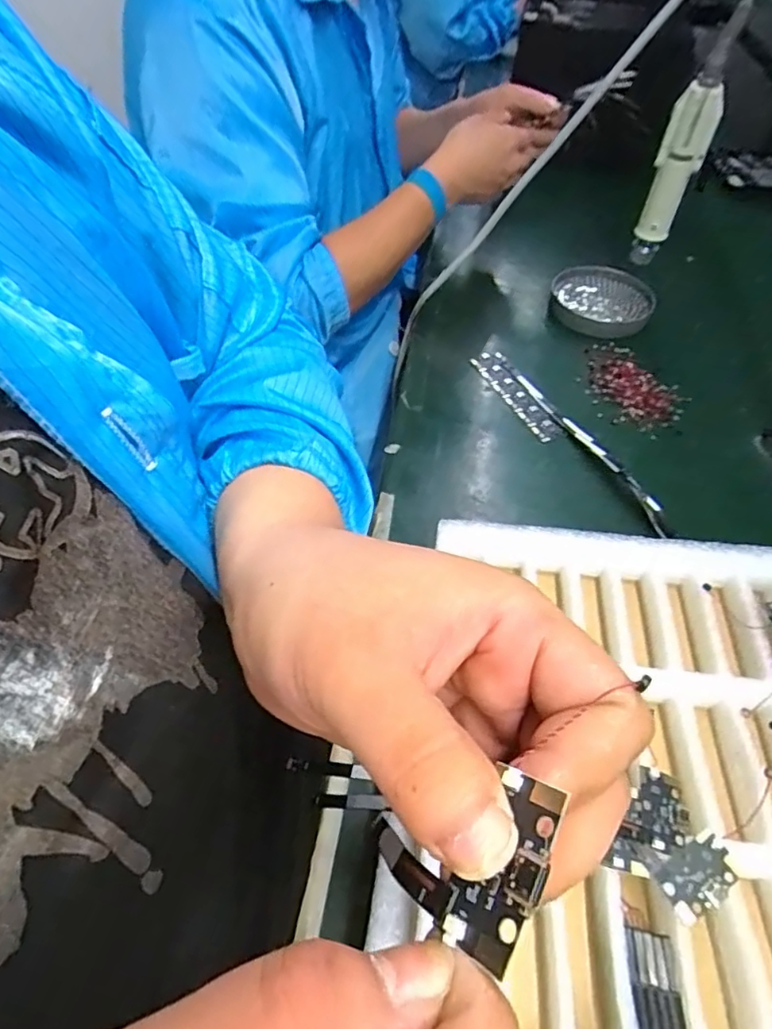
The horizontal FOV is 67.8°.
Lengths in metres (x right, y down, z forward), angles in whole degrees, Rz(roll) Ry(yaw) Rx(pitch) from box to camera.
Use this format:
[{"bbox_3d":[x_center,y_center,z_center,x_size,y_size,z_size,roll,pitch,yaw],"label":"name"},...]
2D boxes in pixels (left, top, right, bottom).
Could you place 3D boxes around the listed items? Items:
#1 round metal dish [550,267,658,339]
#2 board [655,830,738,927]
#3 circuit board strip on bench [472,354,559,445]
[{"bbox_3d":[0.253,-0.251,0.677,0.114,0.021,0.124,1,53,-1],"label":"round metal dish"},{"bbox_3d":[0.132,0.155,0.245,0.035,0.009,0.022,-28,59,-21],"label":"board"},{"bbox_3d":[0.130,-0.122,0.579,0.033,0.007,0.132,-17,55,-14],"label":"circuit board strip on bench"}]

